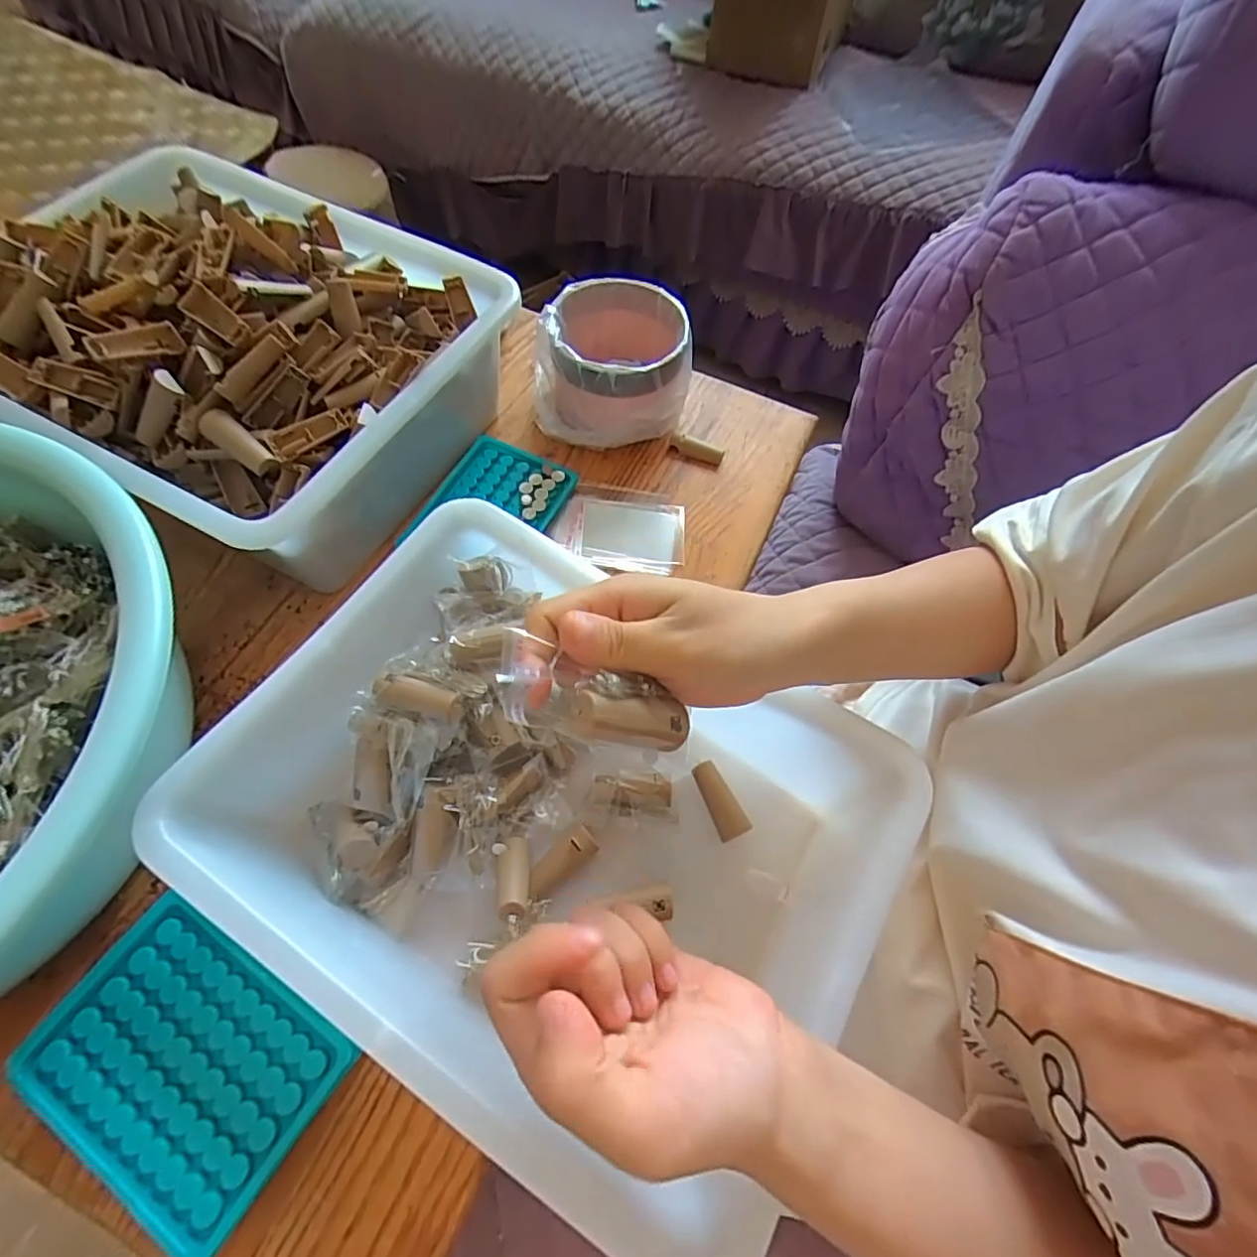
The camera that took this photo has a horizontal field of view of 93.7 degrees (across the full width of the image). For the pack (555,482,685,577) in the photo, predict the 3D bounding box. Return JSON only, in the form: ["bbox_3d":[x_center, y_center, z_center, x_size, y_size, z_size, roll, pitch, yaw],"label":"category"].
[{"bbox_3d":[-0.005,-0.086,0.493,0.103,0.011,0.083,6,62,-1],"label":"pack"}]

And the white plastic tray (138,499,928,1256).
[{"bbox_3d":[-0.041,0.104,0.338,0.316,0.103,0.250,30,64,12],"label":"white plastic tray"}]

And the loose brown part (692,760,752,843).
[{"bbox_3d":[0.058,0.113,0.388,0.019,0.018,0.050,-22,66,-14],"label":"loose brown part"}]

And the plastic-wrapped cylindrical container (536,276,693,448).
[{"bbox_3d":[-0.015,-0.226,0.517,0.129,0.093,0.114,0,62,-4],"label":"plastic-wrapped cylindrical container"}]

